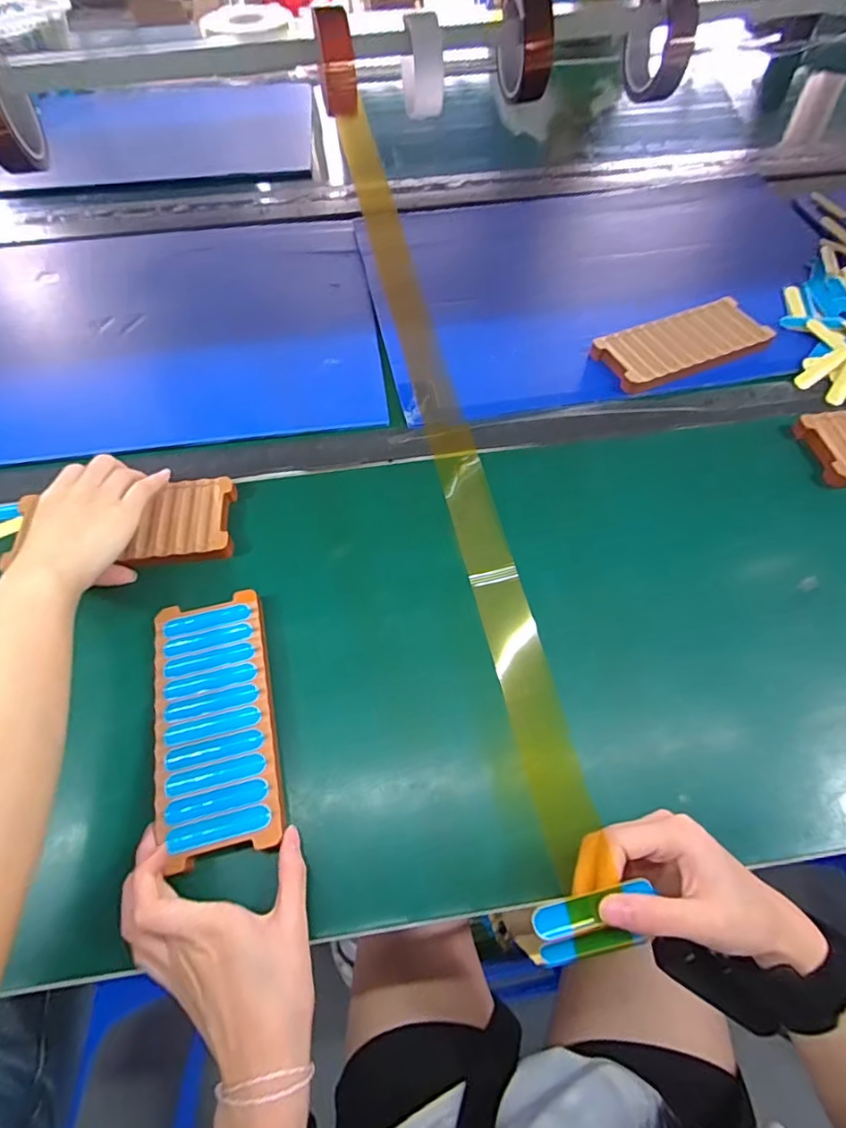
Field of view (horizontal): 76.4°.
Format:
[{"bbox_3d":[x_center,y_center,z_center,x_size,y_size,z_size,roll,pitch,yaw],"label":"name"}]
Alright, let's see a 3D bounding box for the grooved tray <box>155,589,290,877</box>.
[{"bbox_3d":[-0.139,0.102,0.361,0.076,0.013,0.166,-14,61,-7],"label":"grooved tray"}]

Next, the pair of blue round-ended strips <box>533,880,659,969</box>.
[{"bbox_3d":[0.086,0.179,0.268,0.061,0.010,0.026,-12,60,-5],"label":"pair of blue round-ended strips"}]

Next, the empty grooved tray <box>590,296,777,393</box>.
[{"bbox_3d":[0.269,-0.231,0.558,0.175,0.012,0.077,-21,61,-10],"label":"empty grooved tray"}]

